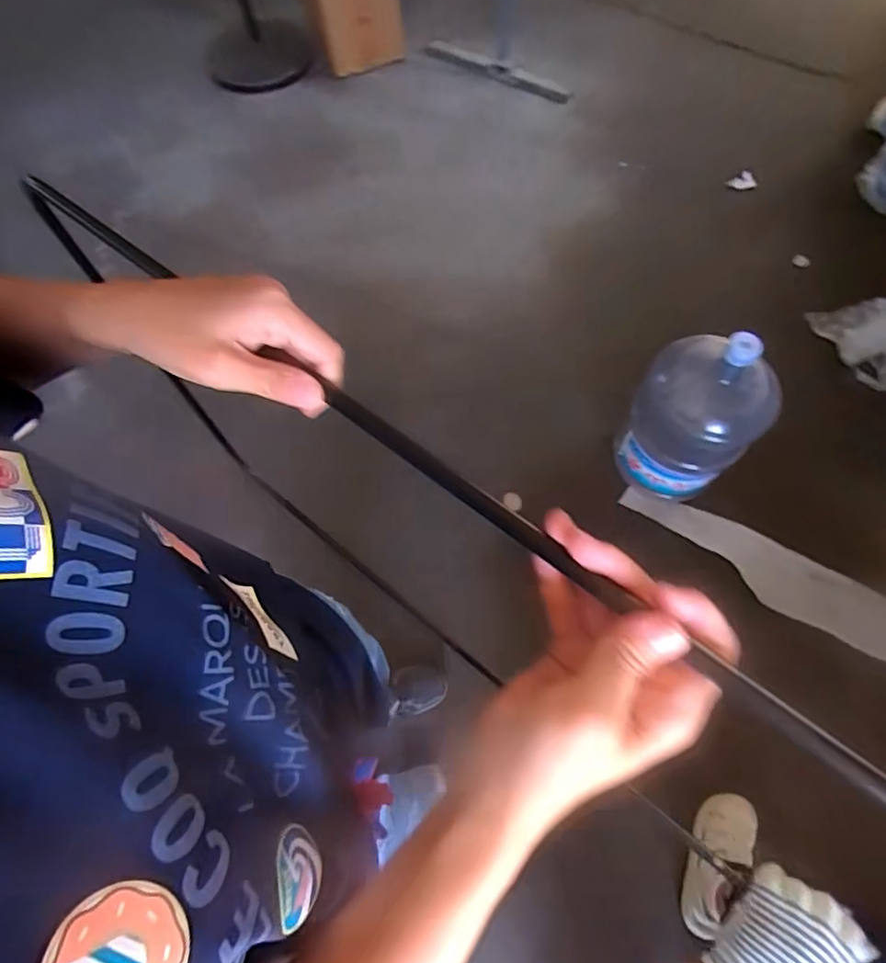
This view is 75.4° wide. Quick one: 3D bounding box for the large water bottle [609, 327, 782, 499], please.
[{"bbox_3d":[0.551,-0.147,1.258,0.255,0.428,0.247,-1,66,2],"label":"large water bottle"}]

